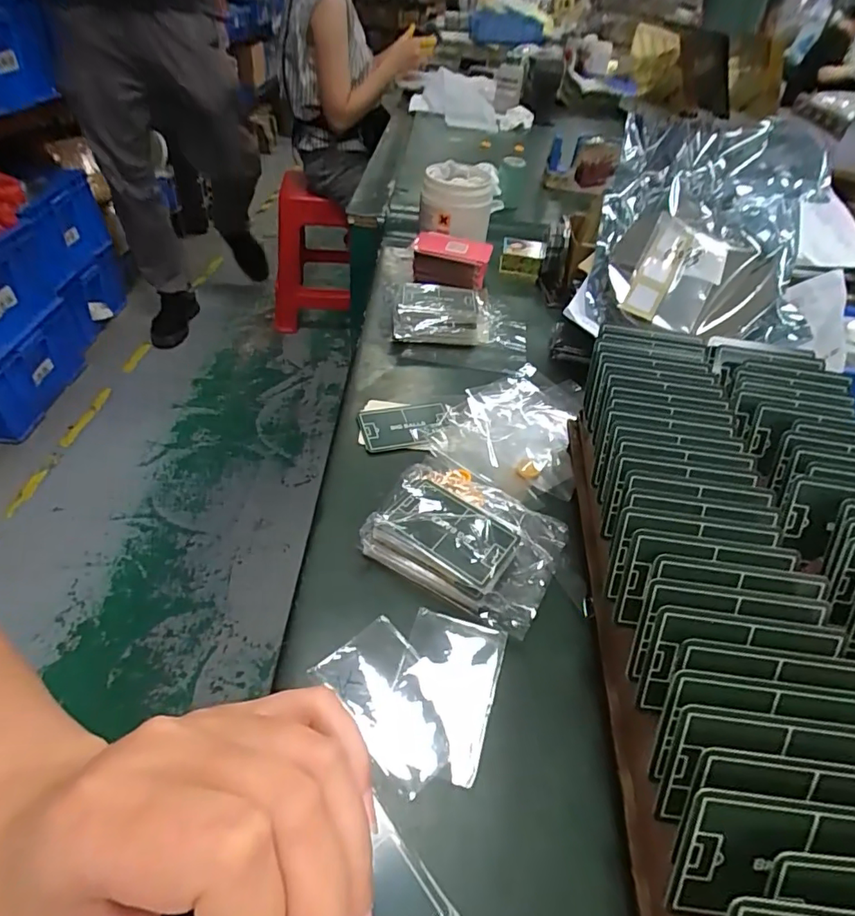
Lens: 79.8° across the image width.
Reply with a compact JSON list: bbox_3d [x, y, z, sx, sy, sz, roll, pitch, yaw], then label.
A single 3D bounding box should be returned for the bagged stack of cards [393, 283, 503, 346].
[{"bbox_3d":[0.021,-0.161,0.576,0.119,0.042,0.079,-2,45,-8],"label":"bagged stack of cards"}]

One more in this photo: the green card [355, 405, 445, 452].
[{"bbox_3d":[-0.021,-0.030,0.461,0.077,0.005,0.050,-8,46,-14],"label":"green card"}]

